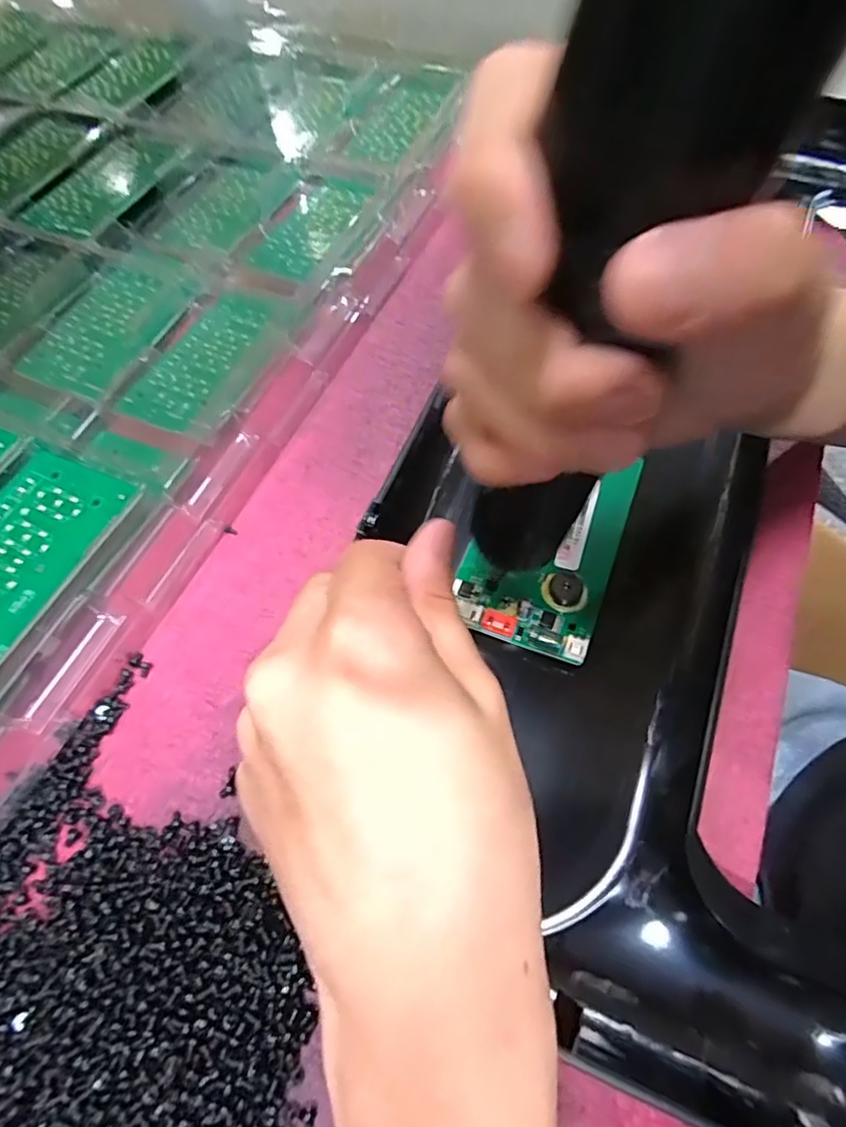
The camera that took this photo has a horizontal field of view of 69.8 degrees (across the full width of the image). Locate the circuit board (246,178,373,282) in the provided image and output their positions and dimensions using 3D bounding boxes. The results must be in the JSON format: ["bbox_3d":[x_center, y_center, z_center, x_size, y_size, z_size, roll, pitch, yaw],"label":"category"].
[{"bbox_3d":[-0.068,-0.206,0.368,0.046,0.005,0.085,23,67,13],"label":"circuit board"}]

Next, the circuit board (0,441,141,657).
[{"bbox_3d":[-0.171,-0.001,0.248,0.060,0.004,0.107,22,63,14],"label":"circuit board"}]

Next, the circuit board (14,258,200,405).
[{"bbox_3d":[-0.172,-0.130,0.330,0.065,0.004,0.091,23,67,13],"label":"circuit board"}]

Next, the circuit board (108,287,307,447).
[{"bbox_3d":[-0.110,-0.110,0.319,0.061,0.004,0.102,20,67,12],"label":"circuit board"}]

